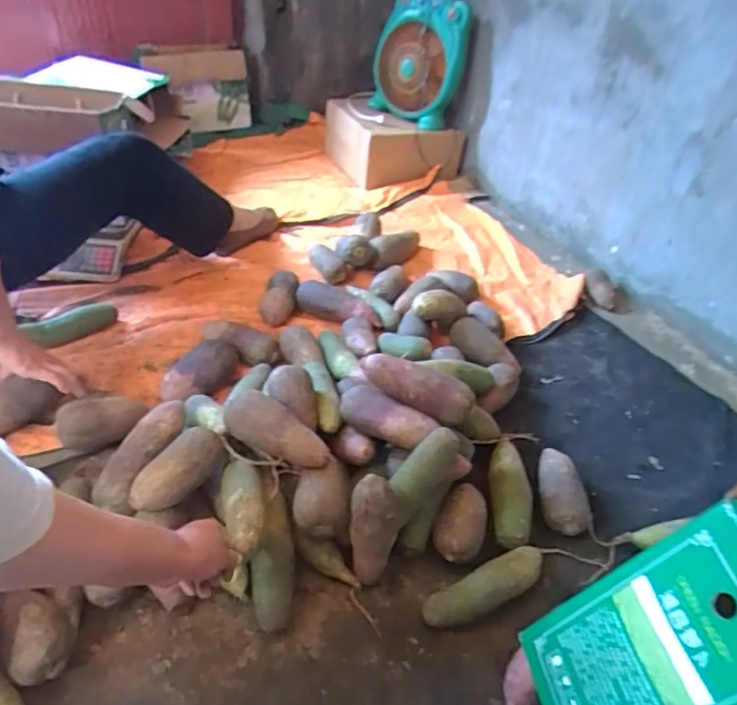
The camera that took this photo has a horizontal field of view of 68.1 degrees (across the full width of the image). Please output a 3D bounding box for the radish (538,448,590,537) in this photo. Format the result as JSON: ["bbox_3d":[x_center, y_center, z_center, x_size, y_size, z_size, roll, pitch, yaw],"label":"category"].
[{"bbox_3d":[0.307,0.227,0.892,0.069,0.063,0.156,0,40,-7],"label":"radish"}]

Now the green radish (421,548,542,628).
[{"bbox_3d":[0.165,0.333,0.764,0.191,0.045,0.050,-16,45,-25],"label":"green radish"}]

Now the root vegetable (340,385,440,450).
[{"bbox_3d":[0.024,0.104,0.840,0.152,0.057,0.050,24,43,20],"label":"root vegetable"}]

